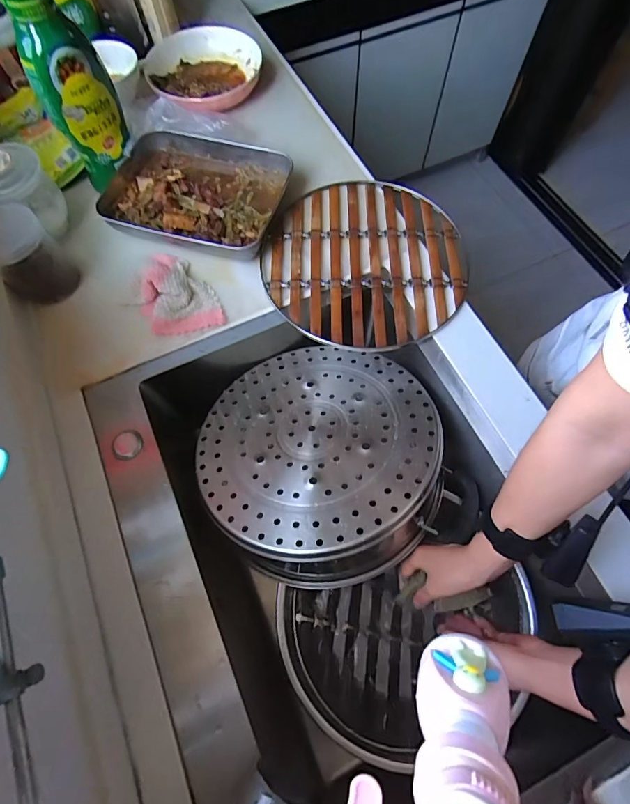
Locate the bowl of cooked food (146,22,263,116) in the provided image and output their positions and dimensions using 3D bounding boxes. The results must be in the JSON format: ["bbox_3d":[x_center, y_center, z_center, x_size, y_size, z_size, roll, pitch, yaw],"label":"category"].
[{"bbox_3d":[-0.200,-0.602,0.727,0.194,0.049,0.245,-29,69,-10],"label":"bowl of cooked food"}]

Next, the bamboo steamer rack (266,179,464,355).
[{"bbox_3d":[0.073,-0.213,0.592,0.289,0.020,0.306,-1,67,2],"label":"bamboo steamer rack"}]

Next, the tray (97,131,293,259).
[{"bbox_3d":[-0.191,-0.318,0.618,0.269,0.047,0.204,14,68,8],"label":"tray"}]

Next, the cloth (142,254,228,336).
[{"bbox_3d":[-0.198,-0.155,0.556,0.095,0.034,0.144,-30,69,-10],"label":"cloth"}]

